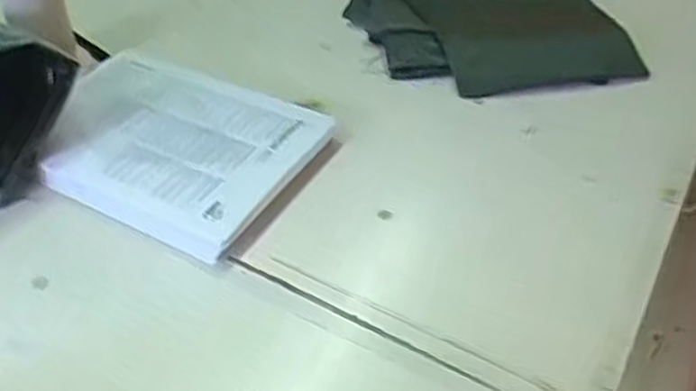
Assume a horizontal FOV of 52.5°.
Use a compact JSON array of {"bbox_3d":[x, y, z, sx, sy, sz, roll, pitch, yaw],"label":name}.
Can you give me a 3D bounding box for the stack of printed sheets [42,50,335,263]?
[{"bbox_3d":[-0.185,-0.063,0.753,0.279,0.025,0.236,22,44,17],"label":"stack of printed sheets"}]

